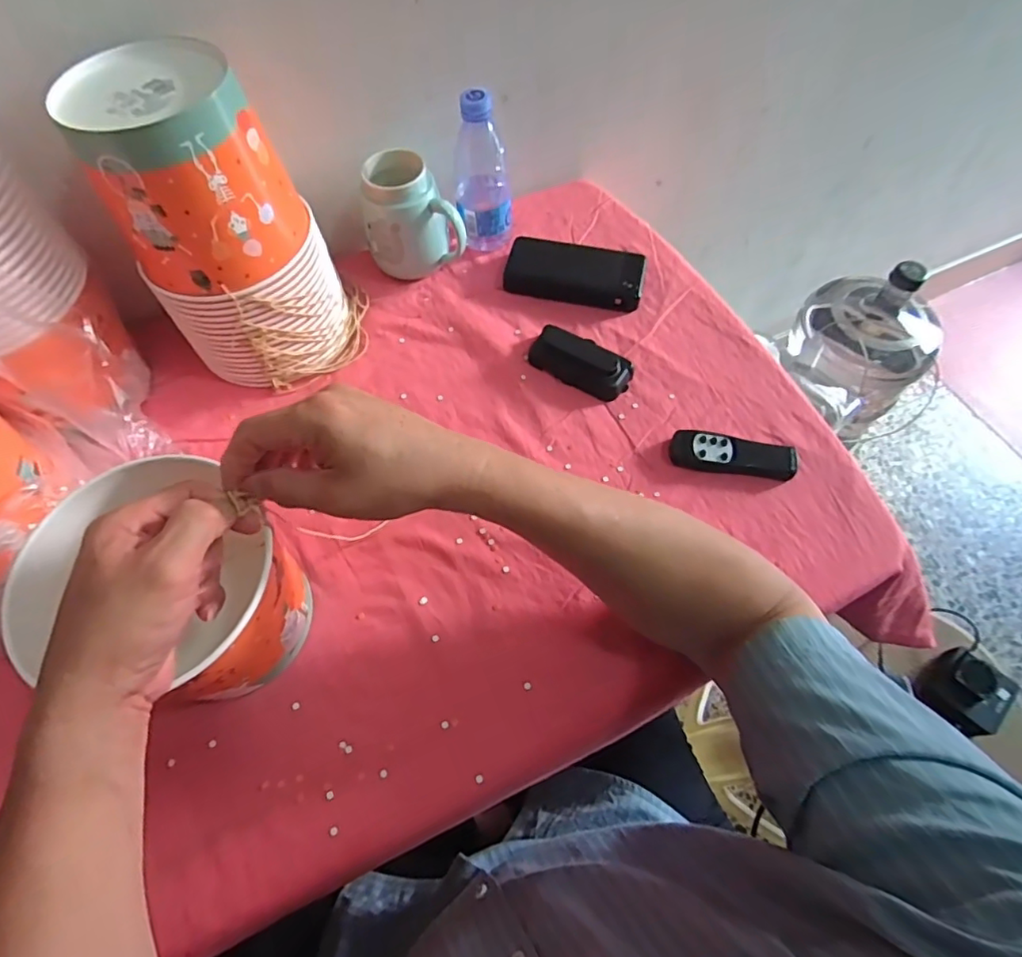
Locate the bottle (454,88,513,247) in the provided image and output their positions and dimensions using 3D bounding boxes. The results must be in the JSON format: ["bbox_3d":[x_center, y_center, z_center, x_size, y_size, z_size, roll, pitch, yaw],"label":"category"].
[{"bbox_3d":[-0.031,-0.333,0.619,0.062,0.163,0.053,-3,62,-1],"label":"bottle"}]

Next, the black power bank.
[{"bbox_3d":[0.072,-0.232,0.634,0.154,0.035,0.057,11,63,7],"label":"black power bank"}]

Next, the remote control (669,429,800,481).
[{"bbox_3d":[0.211,-0.022,0.529,0.116,0.016,0.036,9,62,5],"label":"remote control"}]

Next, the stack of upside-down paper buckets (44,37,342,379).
[{"bbox_3d":[-0.256,-0.216,0.512,0.157,0.244,0.148,-25,64,-12],"label":"stack of upside-down paper buckets"}]

